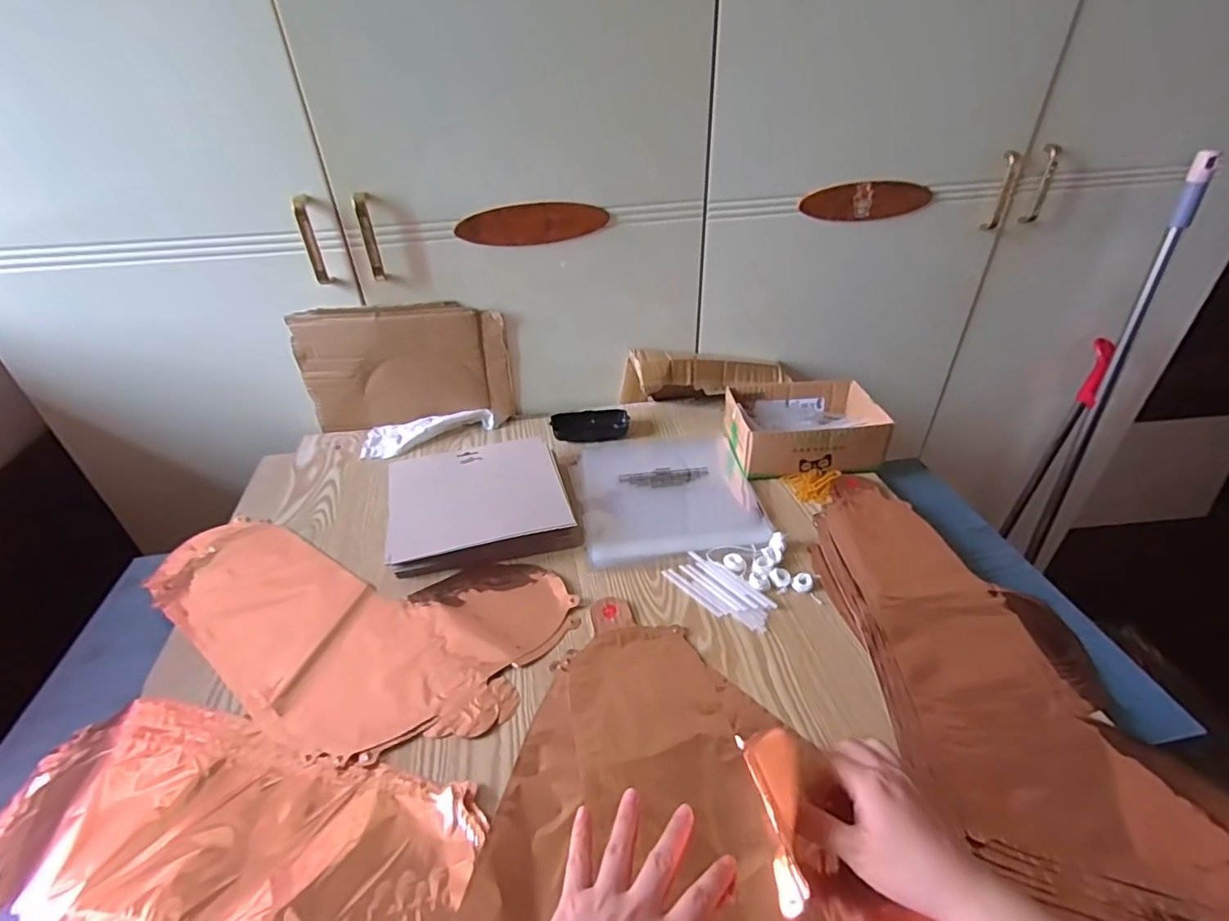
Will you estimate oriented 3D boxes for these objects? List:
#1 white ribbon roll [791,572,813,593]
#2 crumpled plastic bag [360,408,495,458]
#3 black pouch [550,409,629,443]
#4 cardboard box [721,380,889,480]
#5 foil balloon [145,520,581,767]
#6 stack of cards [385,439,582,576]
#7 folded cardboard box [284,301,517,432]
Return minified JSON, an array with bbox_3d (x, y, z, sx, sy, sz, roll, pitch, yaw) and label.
[{"bbox_3d":[0.191,0.124,0.571,0.019,0.009,0.021,19,42,27],"label":"white ribbon roll"},{"bbox_3d":[-0.267,-0.046,0.808,0.179,0.026,0.070,-16,38,-17],"label":"crumpled plastic bag"},{"bbox_3d":[-0.034,-0.052,0.809,0.108,0.022,0.051,-7,37,-6],"label":"black pouch"},{"bbox_3d":[0.252,-0.045,0.764,0.186,0.064,0.146,-7,37,-6],"label":"cardboard box"},{"bbox_3d":[-0.278,0.160,0.547,0.442,0.006,0.217,6,37,12],"label":"foil balloon"},{"bbox_3d":[-0.154,0.044,0.655,0.202,0.039,0.180,-12,37,-11],"label":"stack of cards"},{"bbox_3d":[-0.288,-0.128,0.789,0.273,0.177,0.022,-6,36,-3],"label":"folded cardboard box"}]

